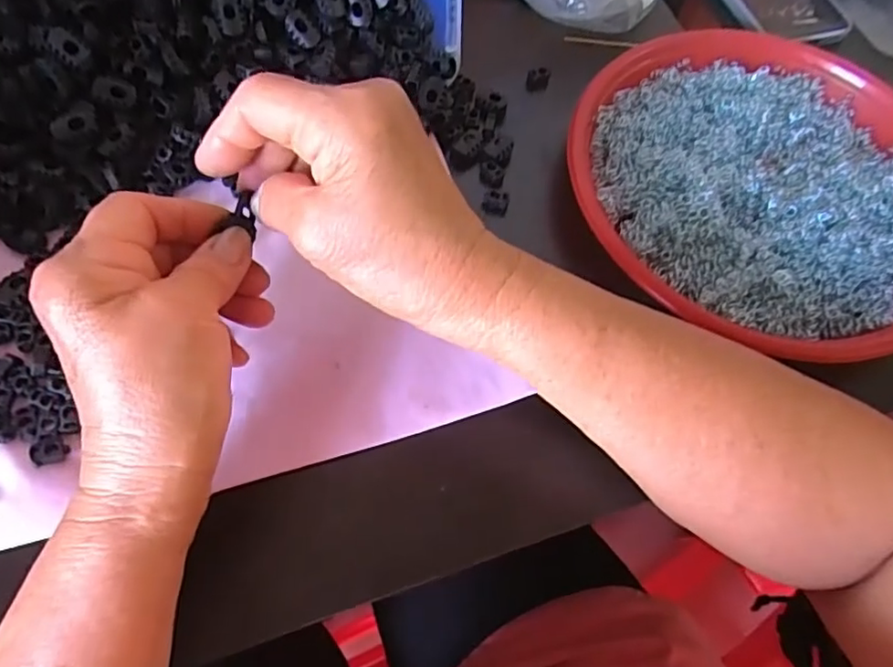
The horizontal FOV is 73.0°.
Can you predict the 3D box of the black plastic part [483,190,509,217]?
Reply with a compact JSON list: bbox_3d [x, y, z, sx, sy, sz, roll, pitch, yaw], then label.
[{"bbox_3d":[0.030,-0.079,0.367,0.015,0.014,0.008,13,64,2],"label":"black plastic part"}]

